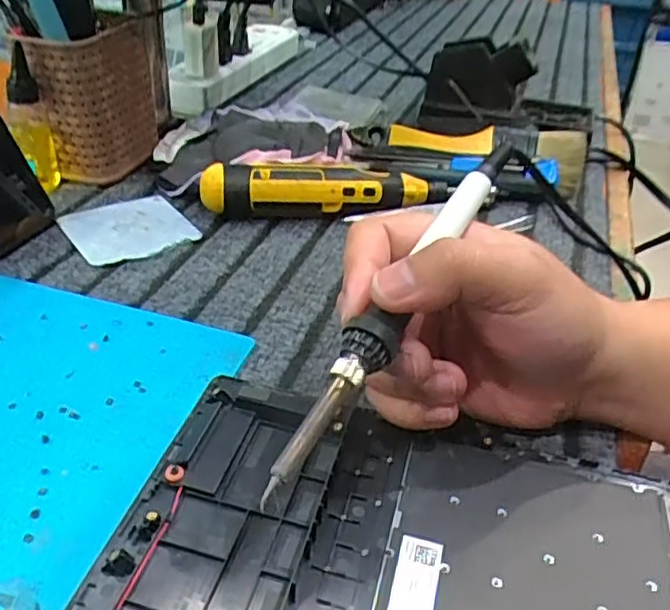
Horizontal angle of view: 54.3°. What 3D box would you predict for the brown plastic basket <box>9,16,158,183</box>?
[{"bbox_3d":[-0.182,-0.158,0.502,0.064,0.101,0.087,8,36,6],"label":"brown plastic basket"}]

